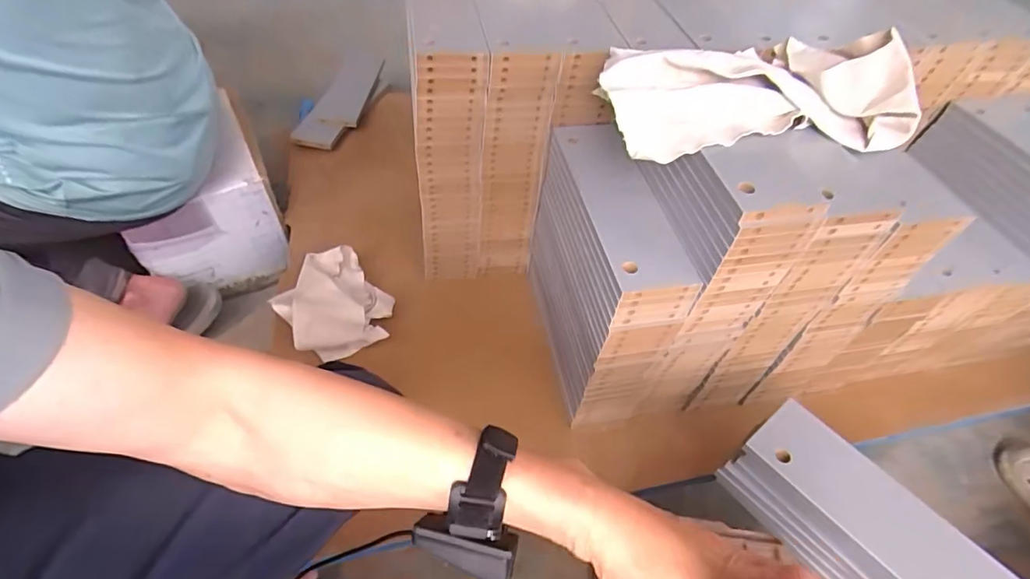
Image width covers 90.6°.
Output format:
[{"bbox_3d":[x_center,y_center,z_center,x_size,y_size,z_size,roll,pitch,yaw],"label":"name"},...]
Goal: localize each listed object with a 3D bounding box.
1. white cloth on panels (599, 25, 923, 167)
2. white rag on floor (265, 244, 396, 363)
[{"bbox_3d":[0.233,-0.215,0.520,0.279,0.072,0.170,-3,51,-8],"label":"white cloth on panels"},{"bbox_3d":[-0.271,0.013,0.748,0.142,0.041,0.208,-30,59,-26],"label":"white rag on floor"}]

